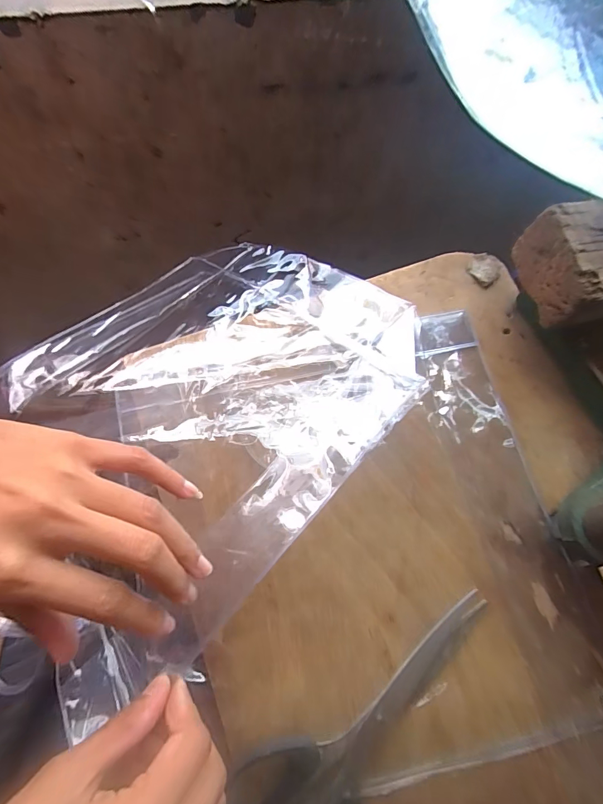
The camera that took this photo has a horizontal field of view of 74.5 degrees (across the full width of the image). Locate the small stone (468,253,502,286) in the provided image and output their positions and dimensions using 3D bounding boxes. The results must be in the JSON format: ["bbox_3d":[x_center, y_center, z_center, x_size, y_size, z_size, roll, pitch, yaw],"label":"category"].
[{"bbox_3d":[0.151,-0.110,0.327,0.025,0.004,0.025,0,70,-1],"label":"small stone"}]

